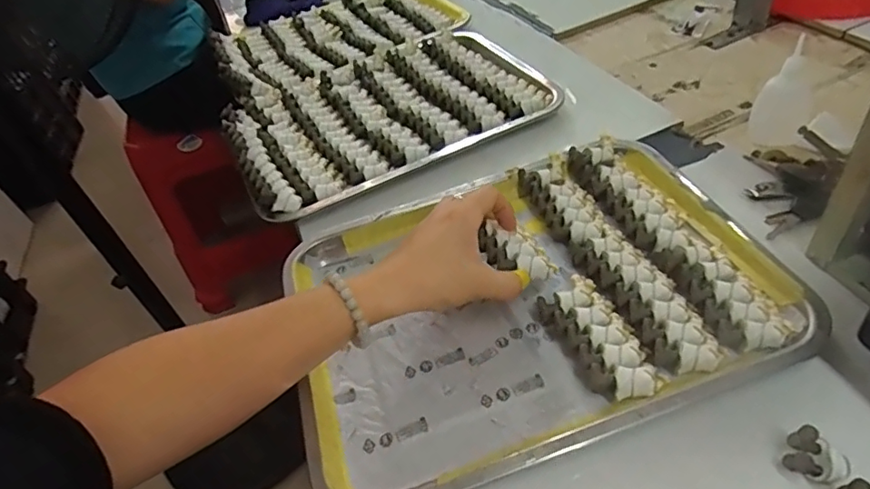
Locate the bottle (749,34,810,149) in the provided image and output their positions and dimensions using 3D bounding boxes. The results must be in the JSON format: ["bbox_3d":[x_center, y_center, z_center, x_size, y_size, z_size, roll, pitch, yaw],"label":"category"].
[{"bbox_3d":[0.320,-0.133,0.494,0.033,0.087,0.036,-27,45,-13],"label":"bottle"}]

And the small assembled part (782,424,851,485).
[{"bbox_3d":[0.212,0.117,0.301,0.031,0.017,0.022,12,49,25],"label":"small assembled part"}]

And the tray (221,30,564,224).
[{"bbox_3d":[-0.055,-0.160,0.627,0.357,0.020,0.254,-29,45,-15],"label":"tray"}]

